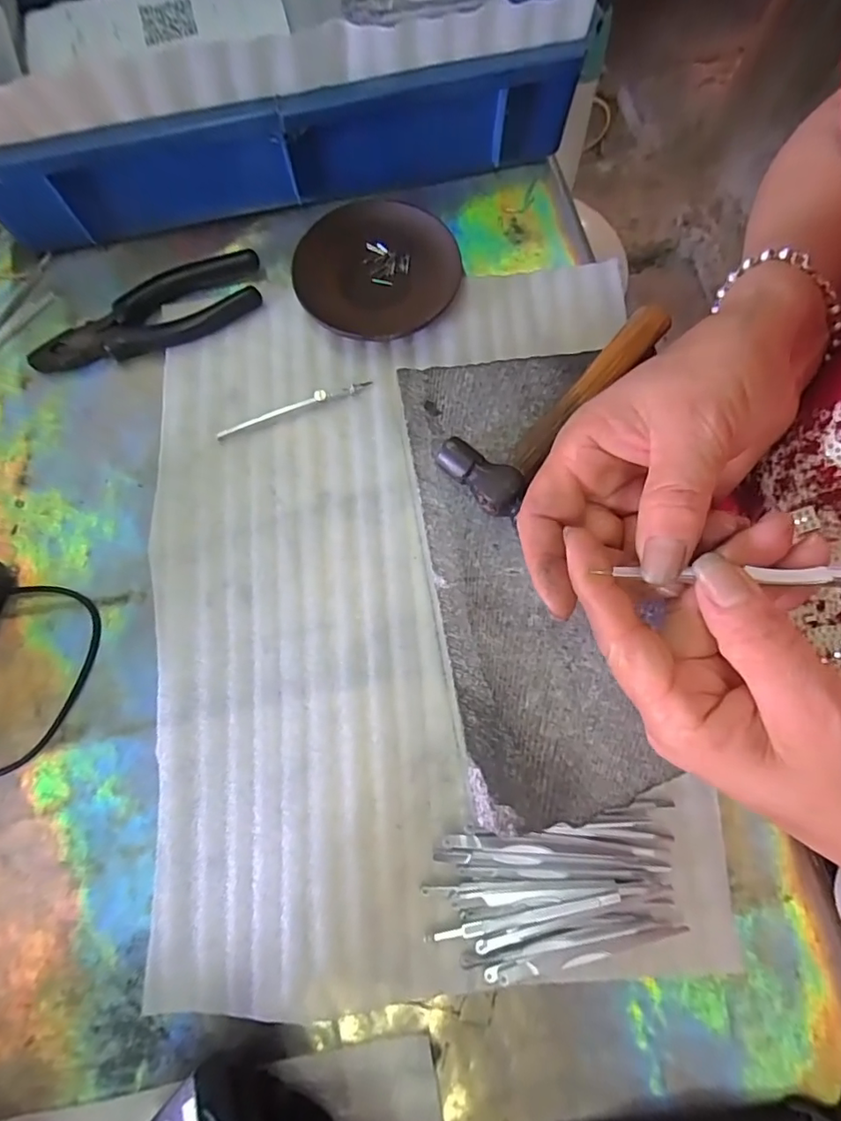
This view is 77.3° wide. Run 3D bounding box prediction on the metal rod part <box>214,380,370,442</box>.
[{"bbox_3d":[-0.085,-0.104,0.356,0.108,0.007,0.009,-20,77,-4],"label":"metal rod part"}]

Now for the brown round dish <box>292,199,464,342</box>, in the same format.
[{"bbox_3d":[-0.029,-0.203,0.370,0.105,0.016,0.116,44,81,10],"label":"brown round dish"}]

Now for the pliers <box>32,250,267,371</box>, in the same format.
[{"bbox_3d":[-0.186,-0.168,0.364,0.161,0.018,0.048,-26,78,-6],"label":"pliers"}]

